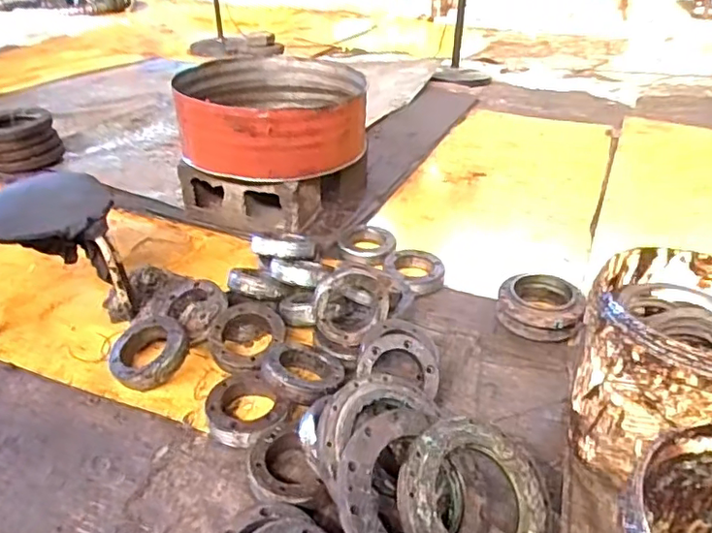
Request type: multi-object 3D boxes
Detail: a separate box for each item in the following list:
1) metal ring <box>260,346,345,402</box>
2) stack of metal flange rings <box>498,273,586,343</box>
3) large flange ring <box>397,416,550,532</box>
[{"bbox_3d":[-0.114,0.216,1.185,0.151,0.052,0.151,17,25,-8],"label":"metal ring"},{"bbox_3d":[0.433,0.097,1.373,0.185,0.083,0.185,13,34,18],"label":"stack of metal flange rings"},{"bbox_3d":[0.185,0.359,0.895,0.243,0.032,0.233,11,57,-17],"label":"large flange ring"}]

